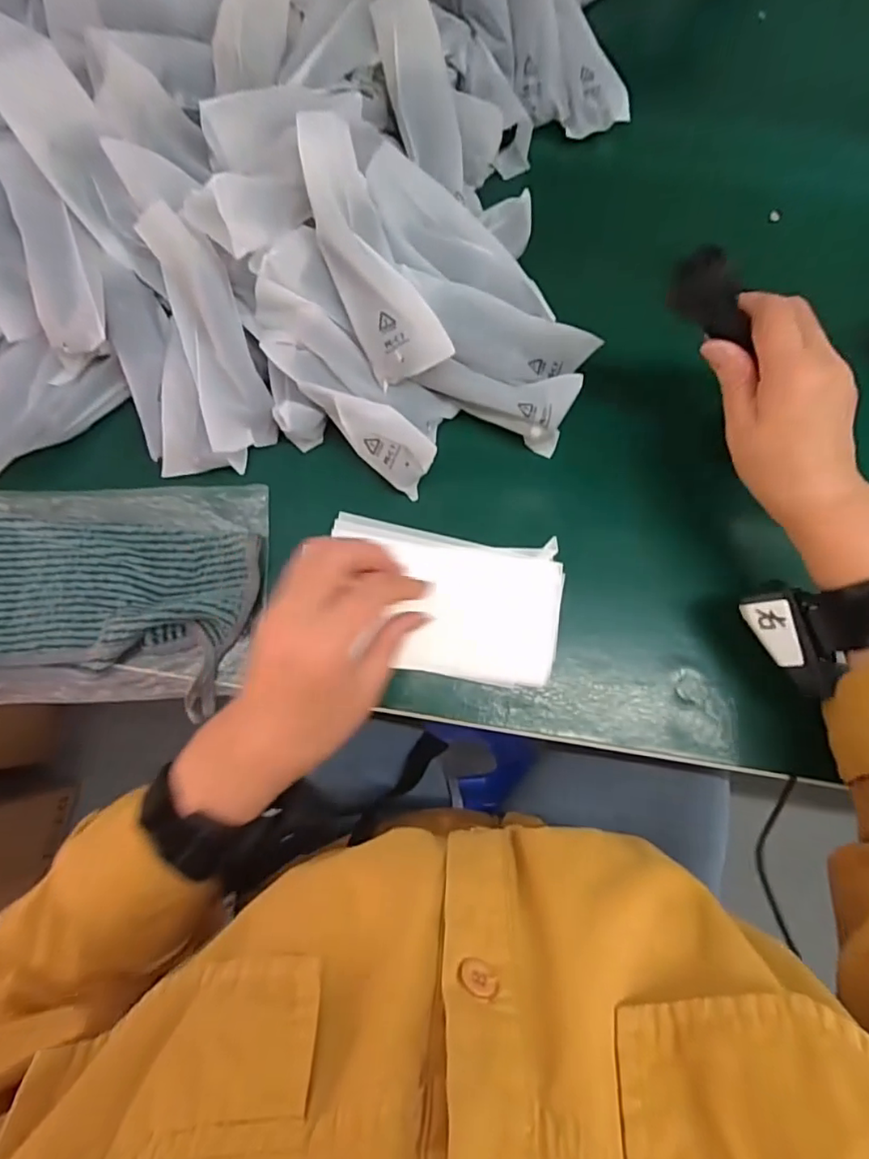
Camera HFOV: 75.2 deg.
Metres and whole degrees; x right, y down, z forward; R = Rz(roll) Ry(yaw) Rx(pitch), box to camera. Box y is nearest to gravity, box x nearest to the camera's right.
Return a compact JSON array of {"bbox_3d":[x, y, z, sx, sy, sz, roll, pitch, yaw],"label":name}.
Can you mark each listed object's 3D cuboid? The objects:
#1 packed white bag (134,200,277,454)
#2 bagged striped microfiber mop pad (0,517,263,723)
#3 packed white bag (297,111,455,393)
[{"bbox_3d":[-0.148,-0.162,0.377,0.044,0.021,0.146,-16,107,-3],"label":"packed white bag"},{"bbox_3d":[-0.233,0.018,0.378,0.223,0.027,0.117,5,79,1],"label":"bagged striped microfiber mop pad"},{"bbox_3d":[-0.043,-0.203,0.355,0.048,0.039,0.159,-25,103,-5],"label":"packed white bag"}]

